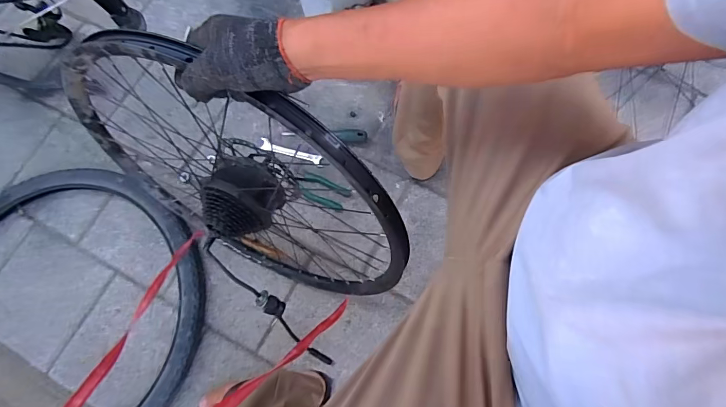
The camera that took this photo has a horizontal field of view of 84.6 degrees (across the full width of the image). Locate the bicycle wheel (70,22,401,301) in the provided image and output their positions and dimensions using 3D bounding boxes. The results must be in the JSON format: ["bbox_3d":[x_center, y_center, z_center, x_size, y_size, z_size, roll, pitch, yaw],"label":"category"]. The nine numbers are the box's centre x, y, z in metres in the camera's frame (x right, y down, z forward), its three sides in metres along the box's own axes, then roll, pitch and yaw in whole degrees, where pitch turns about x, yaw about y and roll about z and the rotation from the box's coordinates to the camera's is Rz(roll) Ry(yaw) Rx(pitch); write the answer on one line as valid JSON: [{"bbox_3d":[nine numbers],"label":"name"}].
[{"bbox_3d":[-0.191,-0.001,0.660,0.540,0.591,0.145,23,62,7],"label":"bicycle wheel"}]

